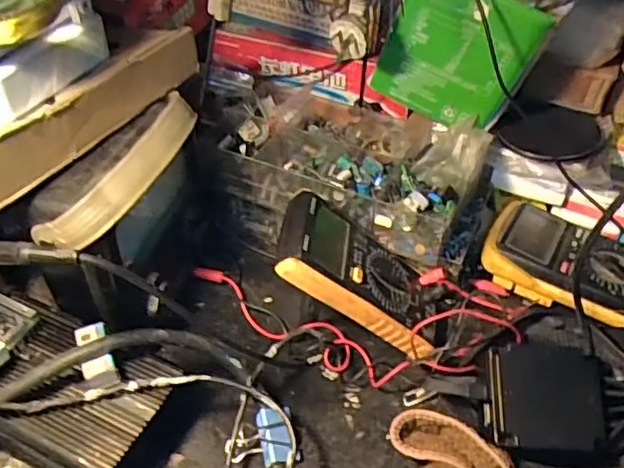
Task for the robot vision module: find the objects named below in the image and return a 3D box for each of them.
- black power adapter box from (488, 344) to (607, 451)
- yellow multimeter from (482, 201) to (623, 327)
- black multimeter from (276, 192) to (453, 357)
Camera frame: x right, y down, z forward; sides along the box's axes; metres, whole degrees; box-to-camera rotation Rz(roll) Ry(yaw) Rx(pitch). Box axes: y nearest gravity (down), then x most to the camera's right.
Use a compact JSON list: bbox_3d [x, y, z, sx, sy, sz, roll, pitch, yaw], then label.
[{"bbox_3d":[0.172,0.120,0.449,0.082,0.019,0.073,6,60,-11],"label":"black power adapter box"},{"bbox_3d":[0.257,0.030,0.571,0.181,0.040,0.099,24,49,23],"label":"yellow multimeter"},{"bbox_3d":[0.044,0.035,0.515,0.157,0.024,0.080,35,46,-22],"label":"black multimeter"}]

